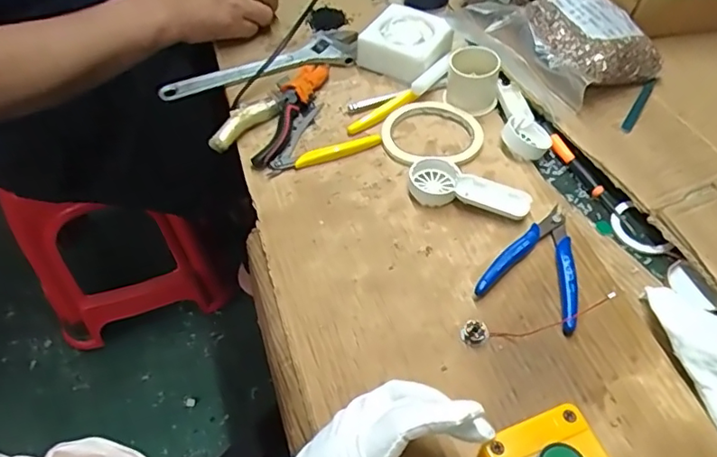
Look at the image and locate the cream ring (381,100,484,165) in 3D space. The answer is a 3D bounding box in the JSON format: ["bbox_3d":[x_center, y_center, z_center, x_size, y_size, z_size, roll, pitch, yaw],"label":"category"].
[{"bbox_3d":[0.075,-0.098,0.566,0.101,0.008,0.091,5,53,2],"label":"cream ring"}]

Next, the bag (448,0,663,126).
[{"bbox_3d":[0.215,-0.203,0.609,0.152,0.057,0.170,-24,57,-18],"label":"bag"}]

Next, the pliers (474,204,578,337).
[{"bbox_3d":[0.156,0.025,0.472,0.079,0.014,0.113,22,56,15],"label":"pliers"}]

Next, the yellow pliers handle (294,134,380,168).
[{"bbox_3d":[-0.020,-0.080,0.560,0.090,0.008,0.016,-20,56,-15],"label":"yellow pliers handle"}]

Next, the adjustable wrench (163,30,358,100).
[{"bbox_3d":[-0.110,-0.185,0.628,0.229,0.014,0.054,-18,55,-14],"label":"adjustable wrench"}]

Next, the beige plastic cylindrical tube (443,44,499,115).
[{"bbox_3d":[0.120,-0.156,0.583,0.054,0.051,0.049,9,53,5],"label":"beige plastic cylindrical tube"}]

